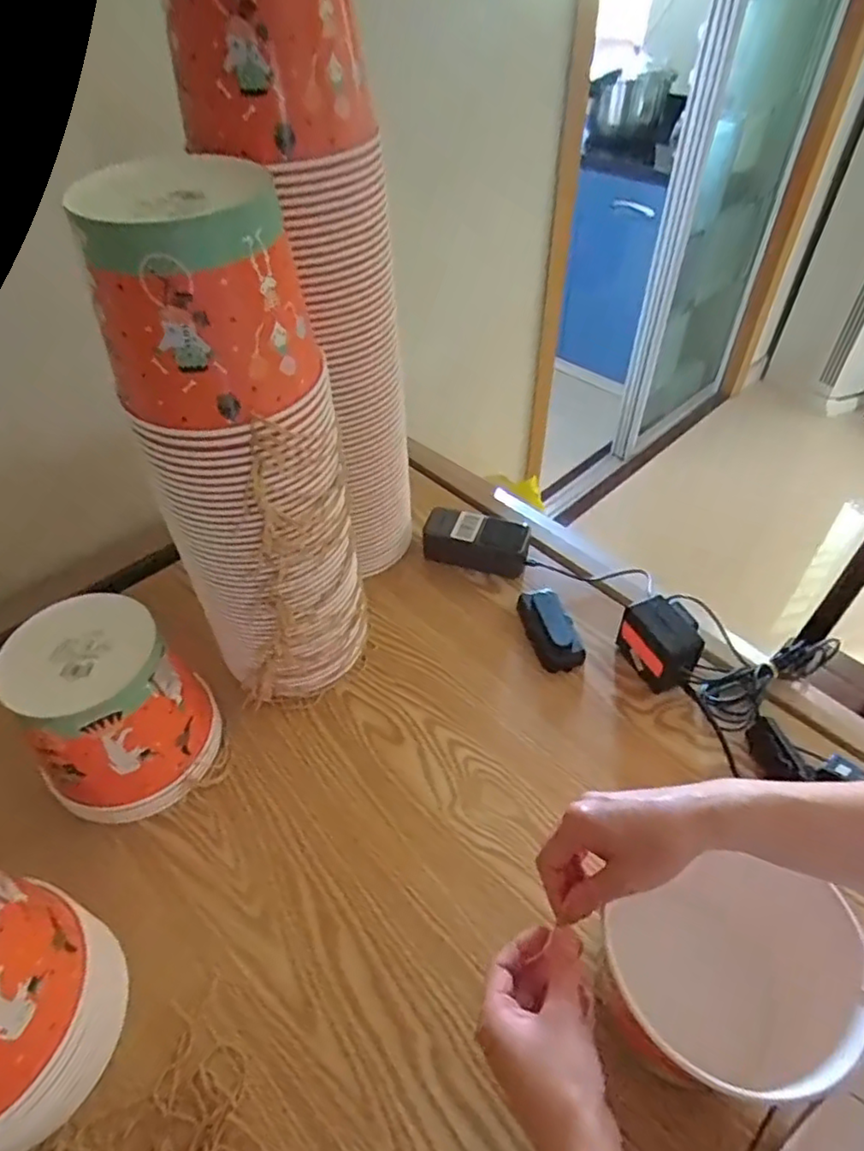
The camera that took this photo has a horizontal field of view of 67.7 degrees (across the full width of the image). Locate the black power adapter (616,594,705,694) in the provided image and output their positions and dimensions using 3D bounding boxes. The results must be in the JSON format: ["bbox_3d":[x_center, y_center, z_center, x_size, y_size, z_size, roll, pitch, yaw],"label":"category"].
[{"bbox_3d":[0.245,0.073,0.684,0.056,0.076,0.086,-17,49,-15],"label":"black power adapter"}]

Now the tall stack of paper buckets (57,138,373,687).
[{"bbox_3d":[-0.149,-0.069,0.561,0.121,0.466,0.149,33,55,28],"label":"tall stack of paper buckets"}]

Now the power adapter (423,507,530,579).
[{"bbox_3d":[0.056,-0.040,0.823,0.132,0.061,0.056,17,49,16],"label":"power adapter"}]

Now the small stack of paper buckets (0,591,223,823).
[{"bbox_3d":[-0.290,0.124,0.591,0.142,0.158,0.149,34,55,28],"label":"small stack of paper buckets"}]

